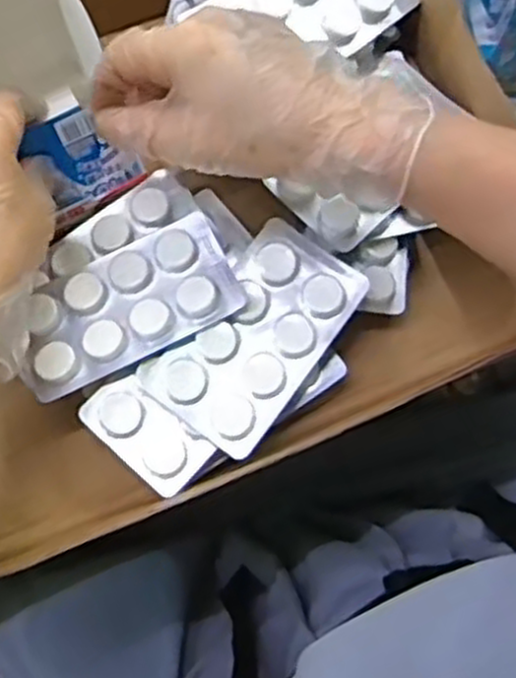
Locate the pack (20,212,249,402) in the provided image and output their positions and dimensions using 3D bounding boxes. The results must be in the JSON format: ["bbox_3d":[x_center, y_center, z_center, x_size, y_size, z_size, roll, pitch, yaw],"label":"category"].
[{"bbox_3d":[-0.067,-0.018,0.398,0.112,0.013,0.057,-25,72,-3],"label":"pack"}]

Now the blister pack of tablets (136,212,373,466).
[{"bbox_3d":[0.001,-0.003,0.391,0.063,0.008,0.112,37,77,8],"label":"blister pack of tablets"}]

